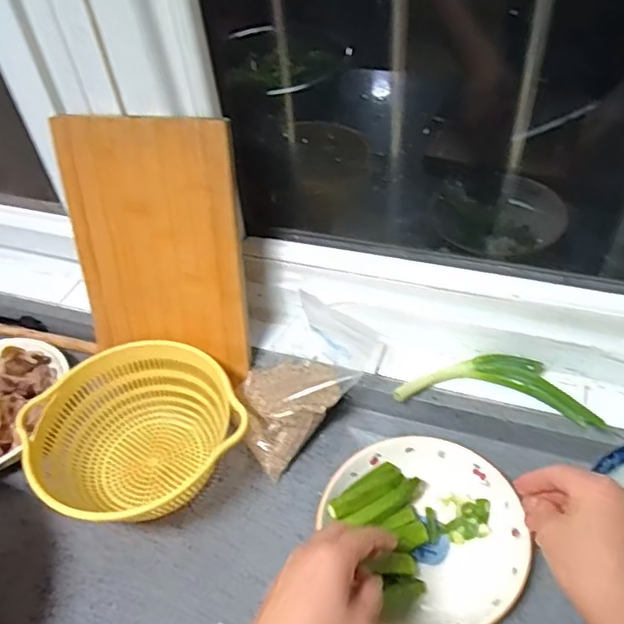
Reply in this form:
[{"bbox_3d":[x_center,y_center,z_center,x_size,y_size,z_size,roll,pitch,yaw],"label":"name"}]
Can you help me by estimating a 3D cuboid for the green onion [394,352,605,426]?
[{"bbox_3d":[0.181,0.069,0.586,0.182,0.023,0.065,9,47,16],"label":"green onion"}]

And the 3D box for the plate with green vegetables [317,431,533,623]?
[{"bbox_3d":[0.096,0.184,0.519,0.167,0.040,0.175,-26,48,-18],"label":"plate with green vegetables"}]

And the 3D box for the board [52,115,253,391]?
[{"bbox_3d":[-0.155,-0.063,0.595,0.174,0.247,0.024,6,30,14],"label":"board"}]

